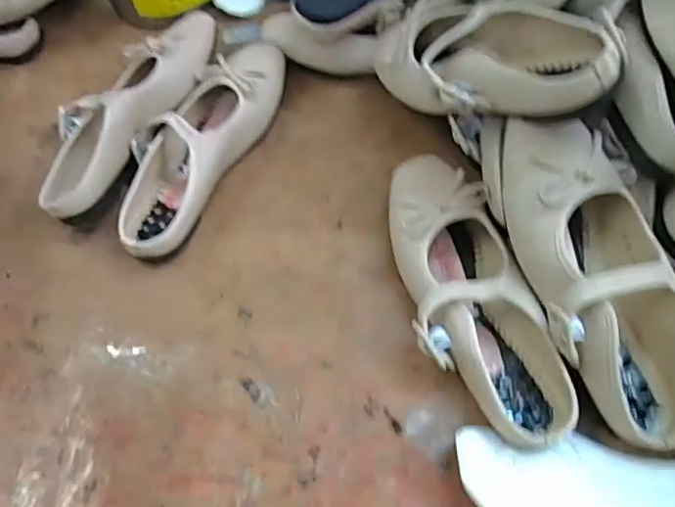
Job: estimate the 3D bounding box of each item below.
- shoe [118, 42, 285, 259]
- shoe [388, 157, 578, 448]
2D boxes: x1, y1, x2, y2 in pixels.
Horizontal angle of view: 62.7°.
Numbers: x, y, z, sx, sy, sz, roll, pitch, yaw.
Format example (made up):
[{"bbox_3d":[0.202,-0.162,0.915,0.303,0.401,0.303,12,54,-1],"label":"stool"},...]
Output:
[{"bbox_3d":[-0.128,-0.106,0.519,0.082,0.057,0.246,23,65,16],"label":"shoe"},{"bbox_3d":[0.097,0.029,0.430,0.085,0.052,0.235,-14,61,-3],"label":"shoe"}]

